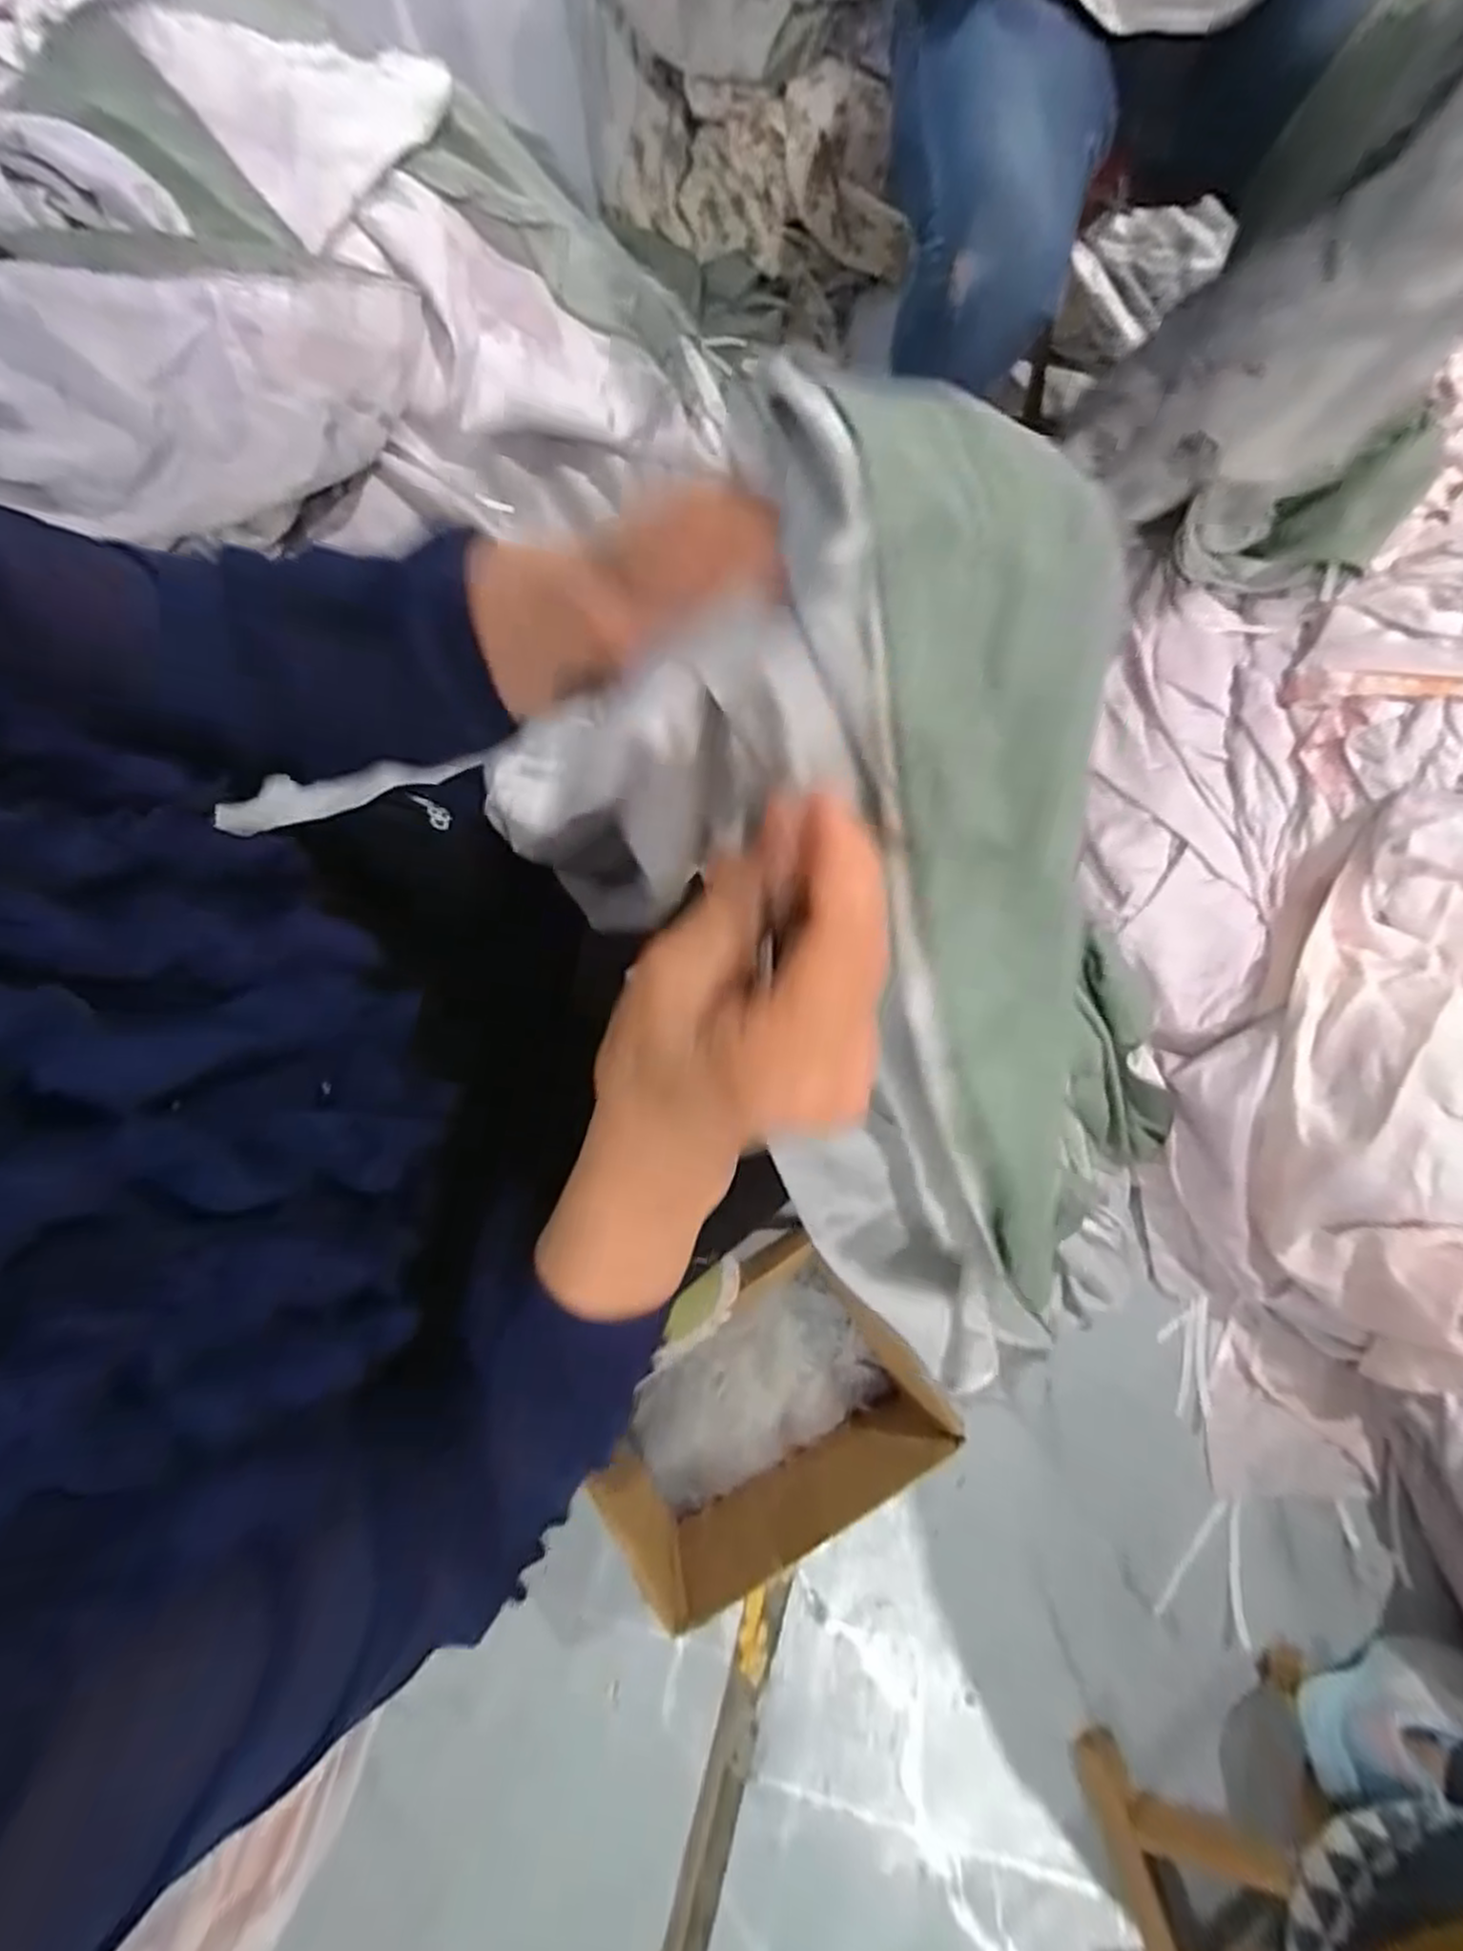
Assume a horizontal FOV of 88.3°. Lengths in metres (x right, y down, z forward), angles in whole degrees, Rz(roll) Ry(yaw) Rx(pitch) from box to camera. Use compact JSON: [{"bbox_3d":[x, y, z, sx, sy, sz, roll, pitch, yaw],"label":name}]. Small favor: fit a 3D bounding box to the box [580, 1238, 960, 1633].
[{"bbox_3d":[0.026,0.441,0.738,0.319,0.123,0.188,-32,80,-8],"label":"box"}]

